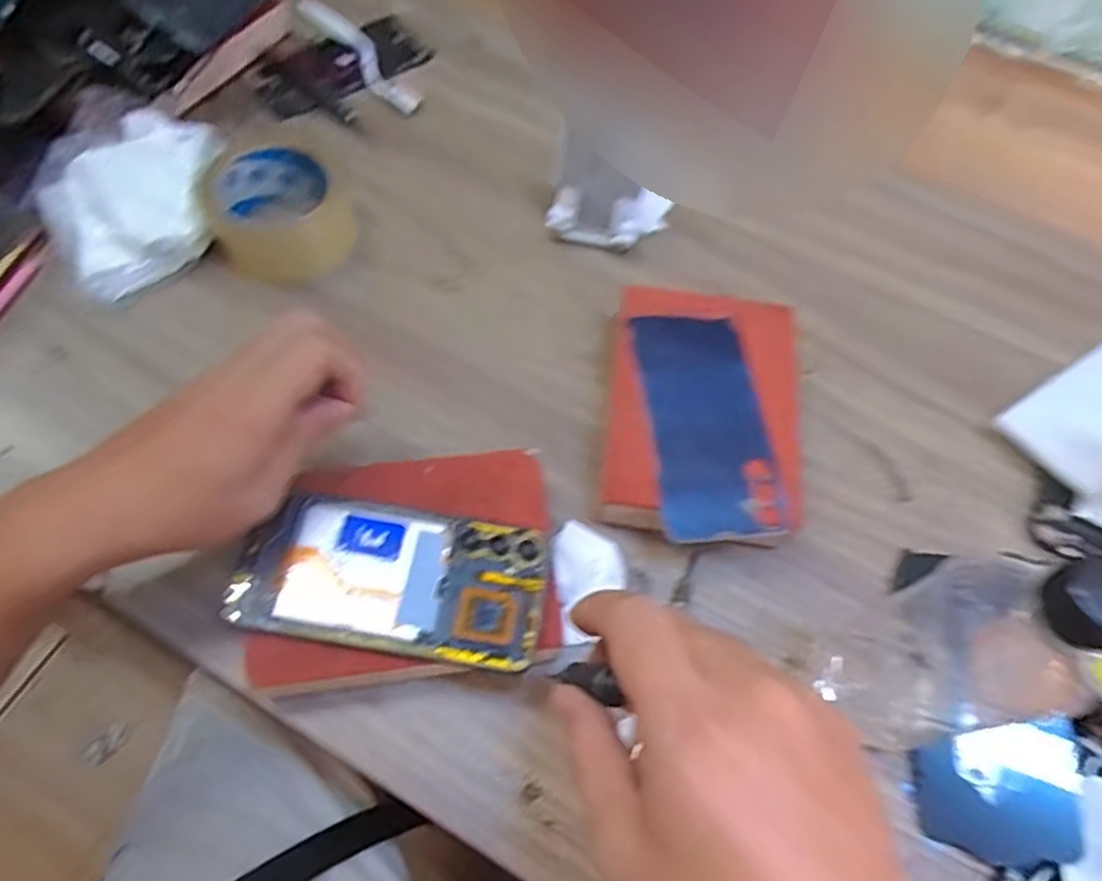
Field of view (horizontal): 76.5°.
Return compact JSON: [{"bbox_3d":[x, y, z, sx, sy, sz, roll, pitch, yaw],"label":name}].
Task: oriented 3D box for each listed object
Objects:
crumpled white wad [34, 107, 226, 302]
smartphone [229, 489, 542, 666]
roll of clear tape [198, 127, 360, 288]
[{"bbox_3d":[-0.299,-0.181,0.504,0.129,0.045,0.134,-29,68,-17],"label":"crumpled white wad"},{"bbox_3d":[-0.083,0.071,0.364,0.158,0.012,0.073,7,62,1],"label":"smartphone"},{"bbox_3d":[-0.201,-0.176,0.514,0.097,0.058,0.104,1,63,-3],"label":"roll of clear tape"}]

